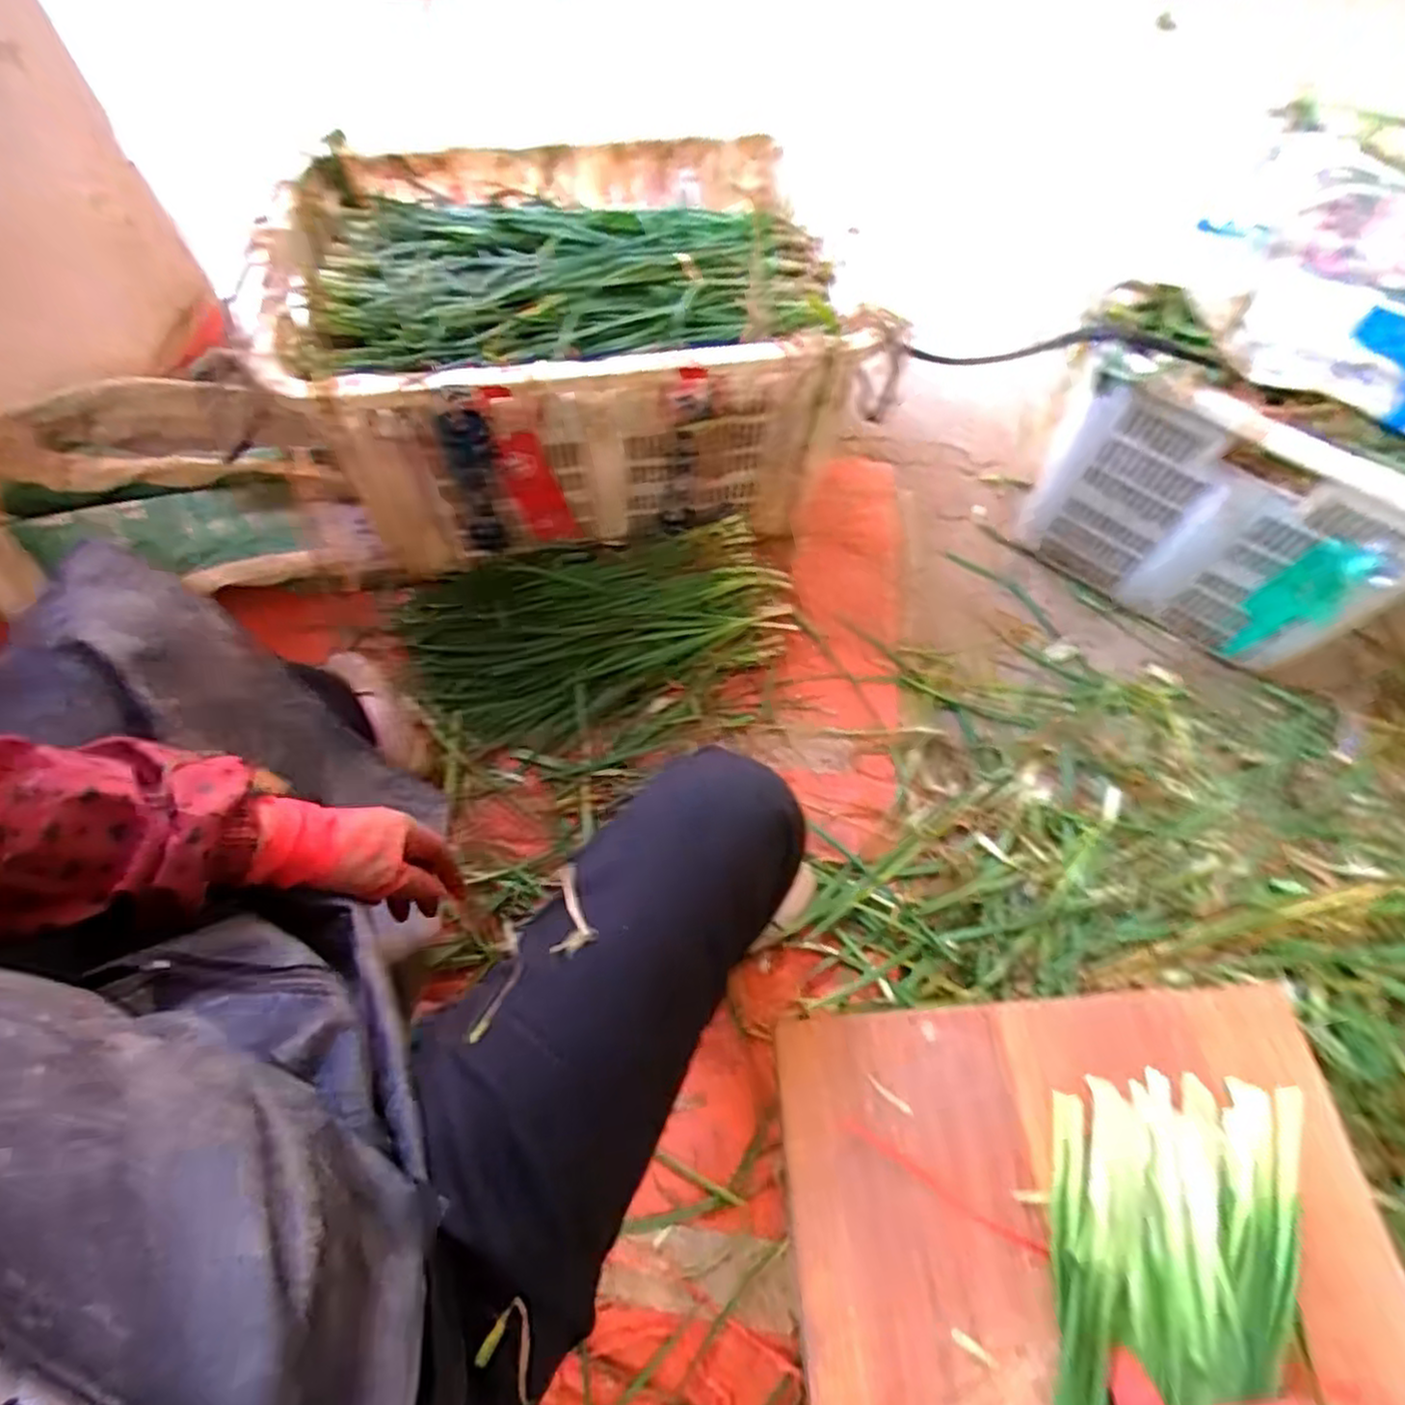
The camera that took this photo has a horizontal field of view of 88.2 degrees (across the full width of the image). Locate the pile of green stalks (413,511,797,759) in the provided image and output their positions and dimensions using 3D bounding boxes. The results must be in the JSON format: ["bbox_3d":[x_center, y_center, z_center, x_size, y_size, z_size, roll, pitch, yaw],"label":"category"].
[{"bbox_3d":[-0.141,-0.088,0.955,0.501,0.079,0.266,-8,64,-5],"label":"pile of green stalks"}]

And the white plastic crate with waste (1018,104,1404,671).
[{"bbox_3d":[0.770,-0.376,0.927,0.454,0.350,0.585,41,70,18],"label":"white plastic crate with waste"}]

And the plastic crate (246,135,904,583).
[{"bbox_3d":[-0.160,-0.467,0.984,0.638,0.316,0.456,-9,64,-5],"label":"plastic crate"}]

